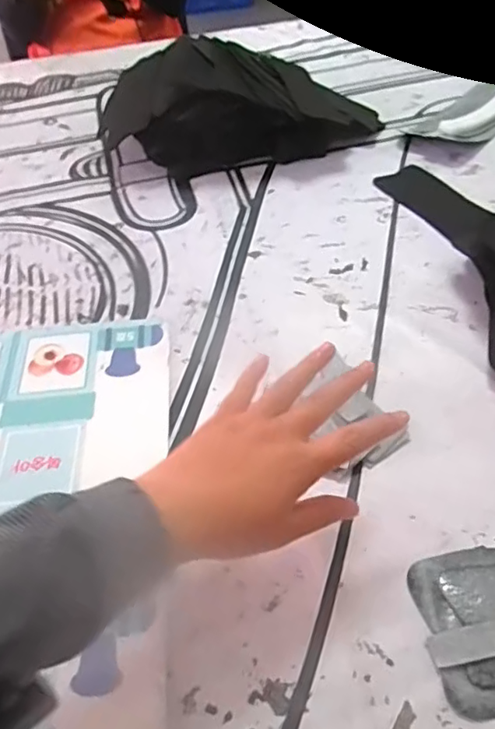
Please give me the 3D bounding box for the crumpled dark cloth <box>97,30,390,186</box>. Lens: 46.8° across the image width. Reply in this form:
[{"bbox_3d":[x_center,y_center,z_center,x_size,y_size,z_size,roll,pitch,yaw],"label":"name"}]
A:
[{"bbox_3d":[0.000,-0.350,0.762,0.336,0.103,0.182,0,49,3],"label":"crumpled dark cloth"}]

